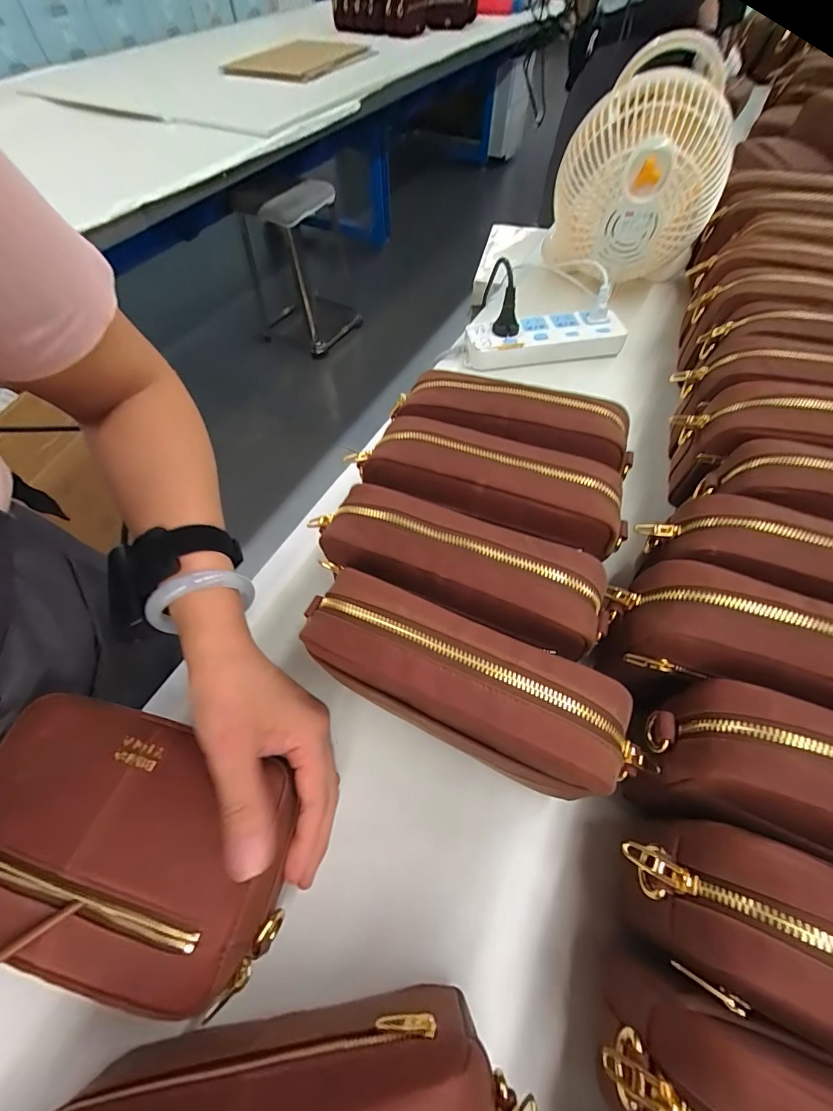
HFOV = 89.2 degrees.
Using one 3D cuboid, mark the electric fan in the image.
[{"bbox_3d":[0.285,-0.483,0.548,0.193,0.222,0.140,12,59,9],"label":"electric fan"}]

